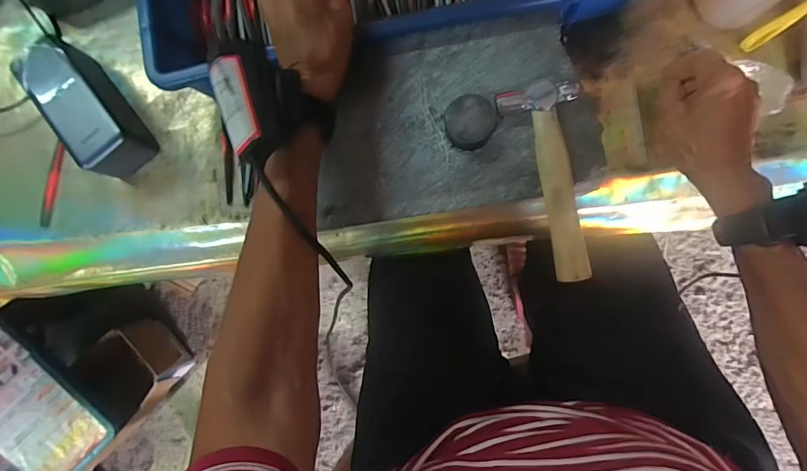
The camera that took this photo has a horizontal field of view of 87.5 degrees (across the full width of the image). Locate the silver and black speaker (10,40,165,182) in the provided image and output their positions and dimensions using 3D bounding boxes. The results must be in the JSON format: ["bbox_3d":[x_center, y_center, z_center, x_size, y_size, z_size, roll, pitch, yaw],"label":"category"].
[{"bbox_3d":[-0.296,-0.118,0.399,0.056,0.052,0.131,-34,84,4],"label":"silver and black speaker"}]

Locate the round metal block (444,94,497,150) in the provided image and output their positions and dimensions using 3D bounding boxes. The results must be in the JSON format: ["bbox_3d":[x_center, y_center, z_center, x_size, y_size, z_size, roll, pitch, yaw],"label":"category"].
[{"bbox_3d":[0.051,-0.088,0.326,0.037,0.021,0.037,0,87,7],"label":"round metal block"}]

